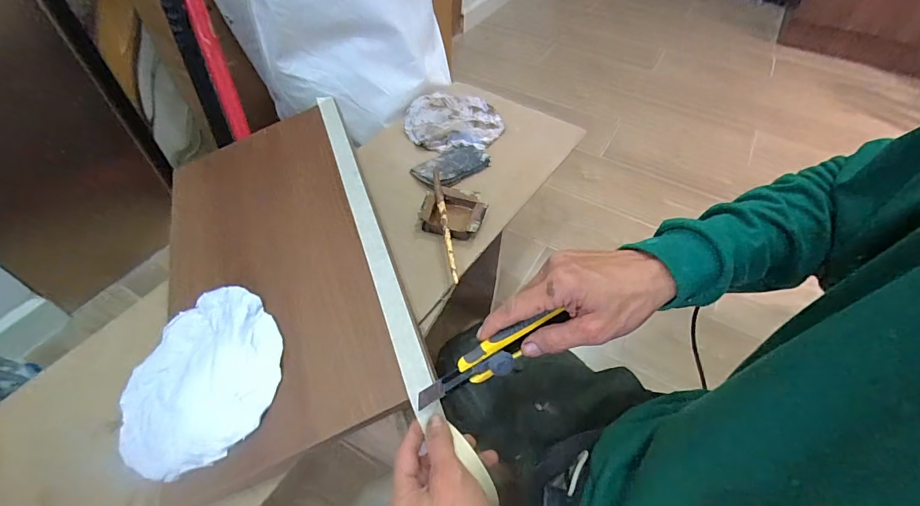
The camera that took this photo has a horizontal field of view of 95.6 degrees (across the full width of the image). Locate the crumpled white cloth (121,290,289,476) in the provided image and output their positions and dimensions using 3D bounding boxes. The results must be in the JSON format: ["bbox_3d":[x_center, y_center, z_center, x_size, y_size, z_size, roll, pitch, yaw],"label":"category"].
[{"bbox_3d":[-0.264,0.122,0.421,0.161,0.015,0.173,-28,58,-5],"label":"crumpled white cloth"}]

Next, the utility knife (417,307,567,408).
[{"bbox_3d":[0.027,0.090,0.352,0.138,0.025,0.024,-34,56,2],"label":"utility knife"}]

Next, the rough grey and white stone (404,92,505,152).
[{"bbox_3d":[-0.012,-0.244,0.770,0.172,0.025,0.154,-5,51,-6],"label":"rough grey and white stone"}]

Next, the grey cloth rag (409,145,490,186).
[{"bbox_3d":[-0.014,-0.146,0.692,0.125,0.013,0.076,-32,59,-25],"label":"grey cloth rag"}]

